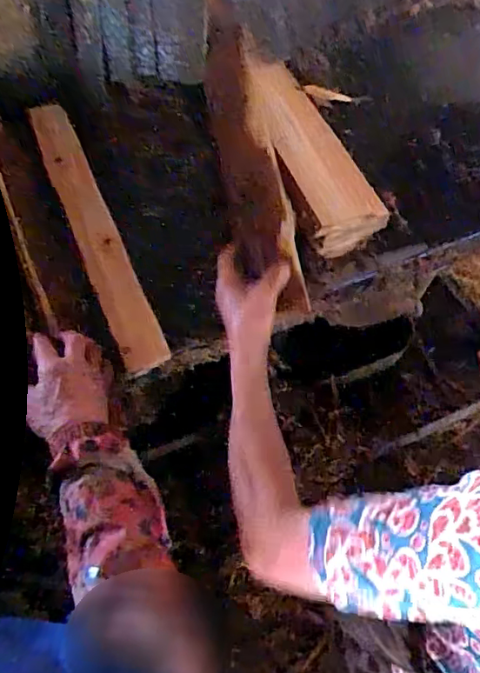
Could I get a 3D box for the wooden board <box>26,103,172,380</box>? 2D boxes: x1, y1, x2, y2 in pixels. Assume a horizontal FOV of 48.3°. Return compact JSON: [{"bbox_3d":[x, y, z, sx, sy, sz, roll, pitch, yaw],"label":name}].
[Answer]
[{"bbox_3d":[-0.209,-0.157,0.759,0.059,0.029,0.473,-21,65,-13],"label":"wooden board"}]

